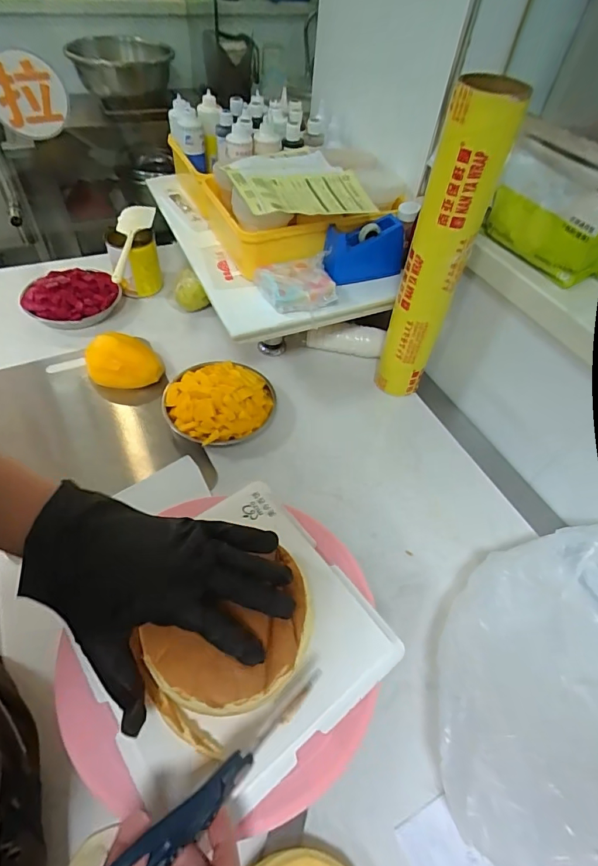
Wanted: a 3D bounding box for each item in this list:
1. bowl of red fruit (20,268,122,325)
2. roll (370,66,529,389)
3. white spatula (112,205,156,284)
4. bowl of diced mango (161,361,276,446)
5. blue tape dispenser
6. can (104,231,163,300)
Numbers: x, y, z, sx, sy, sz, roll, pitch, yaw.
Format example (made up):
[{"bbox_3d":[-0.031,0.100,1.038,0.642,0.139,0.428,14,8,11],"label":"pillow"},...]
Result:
[{"bbox_3d":[-0.455,-0.278,0.891,0.155,0.062,0.161,3,52,-4],"label":"bowl of red fruit"},{"bbox_3d":[0.194,-0.228,0.651,0.081,0.462,0.064,28,55,15],"label":"roll"},{"bbox_3d":[-0.344,-0.404,0.915,0.070,0.044,0.222,-3,54,-4],"label":"white spatula"},{"bbox_3d":[-0.138,-0.053,0.742,0.171,0.078,0.175,3,52,-4],"label":"bowl of diced mango"},{"bbox_3d":[0.111,-0.314,0.759,0.146,0.090,0.046,-5,53,-10],"label":"blue tape dispenser"},{"bbox_3d":[-0.346,-0.356,0.936,0.100,0.113,0.093,-20,57,-20],"label":"can"}]

